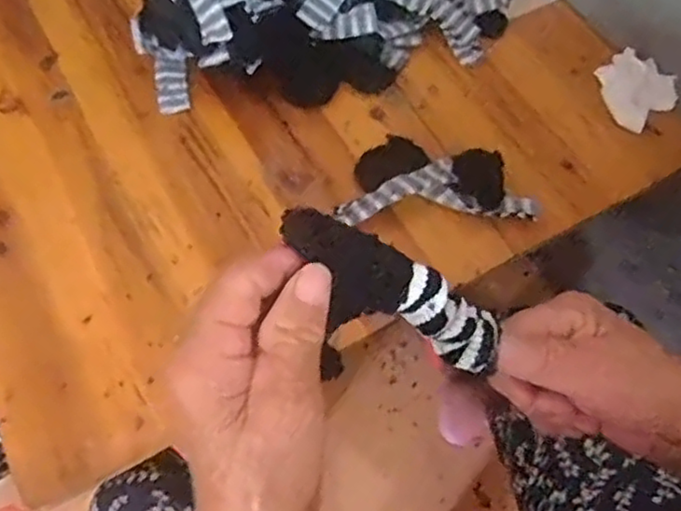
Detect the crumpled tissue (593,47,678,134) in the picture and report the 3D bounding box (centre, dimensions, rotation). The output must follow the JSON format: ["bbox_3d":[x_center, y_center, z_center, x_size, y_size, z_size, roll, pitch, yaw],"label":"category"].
[{"bbox_3d":[0.322,-0.185,0.743,0.065,0.048,0.088,-33,68,-17],"label":"crumpled tissue"}]

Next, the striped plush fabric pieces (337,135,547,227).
[{"bbox_3d":[0.094,-0.083,0.682,0.189,0.026,0.108,-2,63,-3],"label":"striped plush fabric pieces"}]

